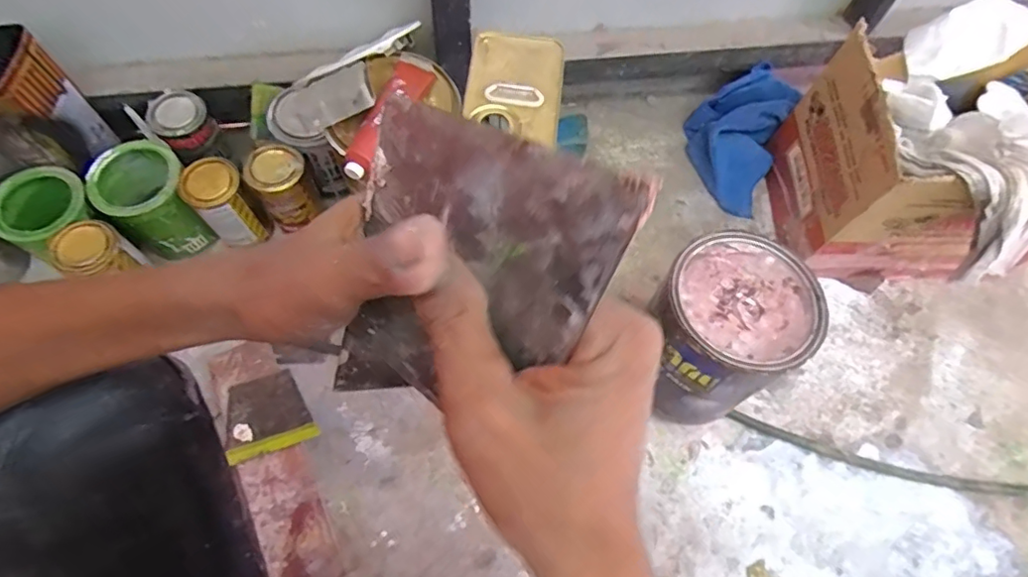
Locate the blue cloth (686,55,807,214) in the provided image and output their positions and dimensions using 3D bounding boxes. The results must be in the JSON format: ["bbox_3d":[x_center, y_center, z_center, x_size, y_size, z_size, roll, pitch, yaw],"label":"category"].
[{"bbox_3d":[0.333,-0.227,0.850,0.140,0.106,0.179,23,69,7],"label":"blue cloth"}]

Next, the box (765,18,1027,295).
[{"bbox_3d":[0.559,-0.167,0.740,0.329,0.255,0.237,-1,68,-2],"label":"box"}]

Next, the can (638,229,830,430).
[{"bbox_3d":[0.235,0.047,0.658,0.158,0.180,0.170,39,72,13],"label":"can"}]

